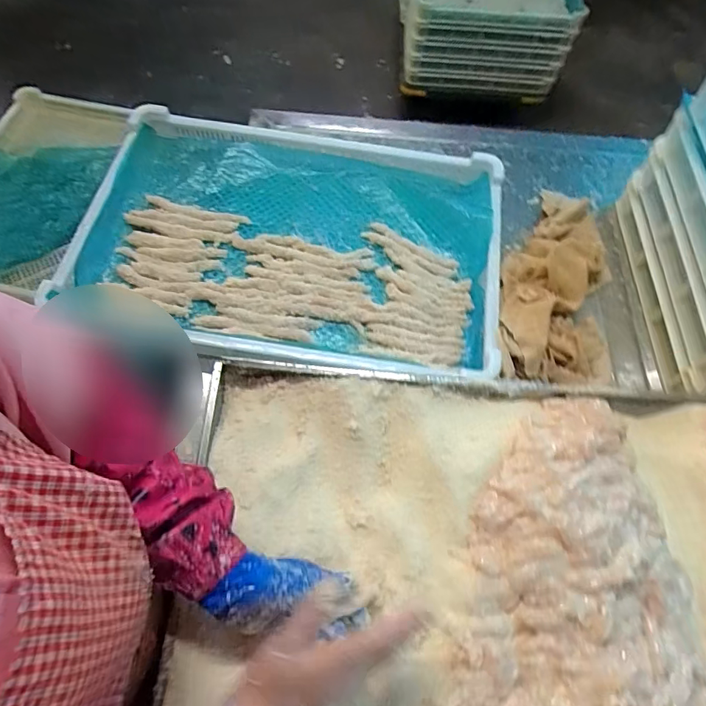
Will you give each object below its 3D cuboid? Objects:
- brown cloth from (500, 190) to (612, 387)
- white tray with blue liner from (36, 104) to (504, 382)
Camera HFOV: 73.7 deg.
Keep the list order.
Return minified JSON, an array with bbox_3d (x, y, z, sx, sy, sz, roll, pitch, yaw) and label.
[{"bbox_3d":[0.298,-0.108,0.672,0.155,0.047,0.378,15,63,6],"label":"brown cloth"},{"bbox_3d":[-0.093,-0.170,0.690,0.601,0.053,0.408,9,62,3],"label":"white tray with blue liner"}]

